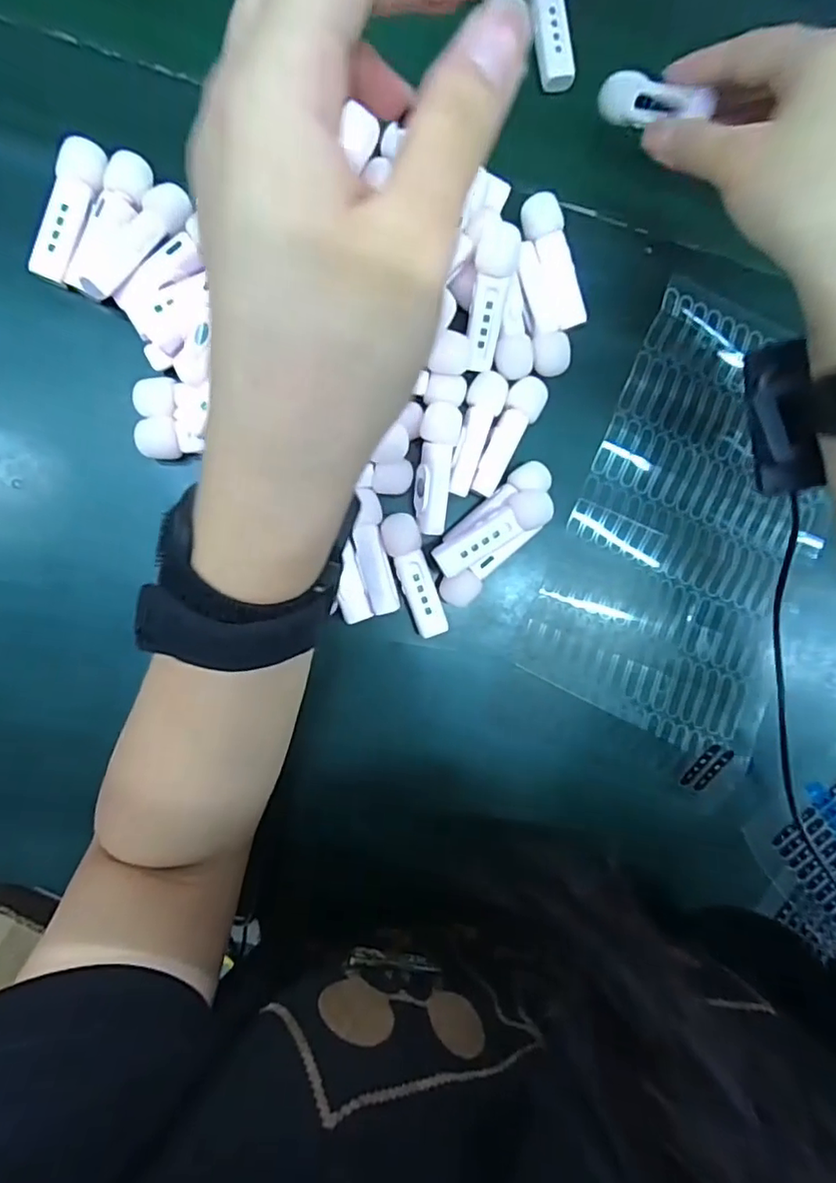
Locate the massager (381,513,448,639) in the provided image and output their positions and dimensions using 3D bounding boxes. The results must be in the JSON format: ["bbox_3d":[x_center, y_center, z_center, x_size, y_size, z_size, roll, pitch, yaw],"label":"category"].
[{"bbox_3d":[-0.002,-0.008,0.305,0.019,0.017,0.064,-17,96,-5],"label":"massager"}]

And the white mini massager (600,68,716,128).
[{"bbox_3d":[0.107,-0.222,0.264,0.015,0.066,0.018,-27,137,-4],"label":"white mini massager"}]

